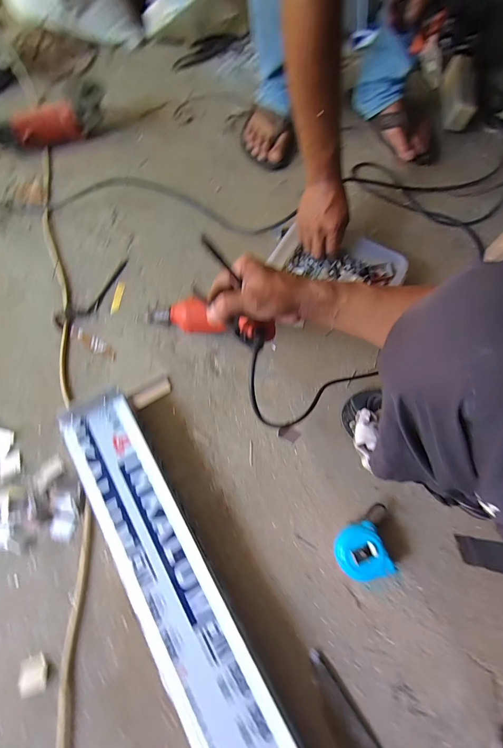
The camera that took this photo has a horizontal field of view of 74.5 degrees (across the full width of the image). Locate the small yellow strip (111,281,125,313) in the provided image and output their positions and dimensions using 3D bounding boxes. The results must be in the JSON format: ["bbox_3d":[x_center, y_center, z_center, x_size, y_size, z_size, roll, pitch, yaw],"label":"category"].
[{"bbox_3d":[-0.255,-0.146,0.632,0.016,0.011,0.066,8,69,2],"label":"small yellow strip"}]

